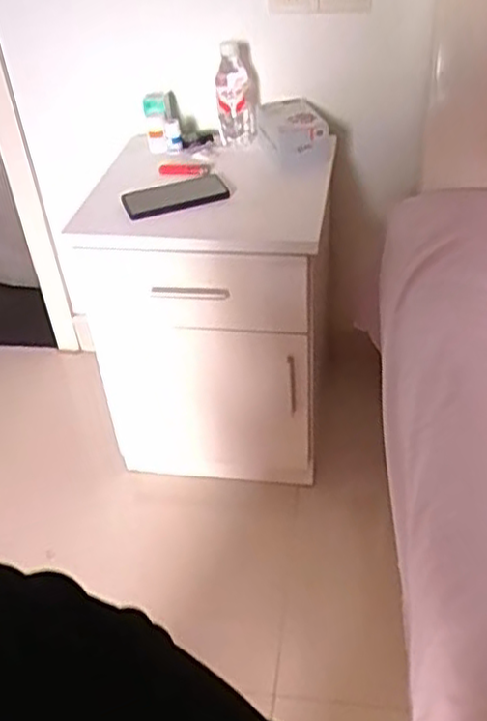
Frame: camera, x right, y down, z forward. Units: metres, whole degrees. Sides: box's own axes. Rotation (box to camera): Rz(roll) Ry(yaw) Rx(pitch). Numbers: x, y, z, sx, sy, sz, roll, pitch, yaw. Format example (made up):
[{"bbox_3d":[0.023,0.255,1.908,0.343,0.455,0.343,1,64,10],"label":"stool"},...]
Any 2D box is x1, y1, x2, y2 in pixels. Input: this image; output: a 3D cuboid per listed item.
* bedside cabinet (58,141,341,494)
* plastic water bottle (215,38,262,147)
[{"bbox_3d":[-0.051,-0.083,1.274,0.407,0.539,0.328,-1,40,6],"label":"bedside cabinet"},{"bbox_3d":[-0.010,-0.448,1.190,0.064,0.155,0.075,1,40,7],"label":"plastic water bottle"}]

